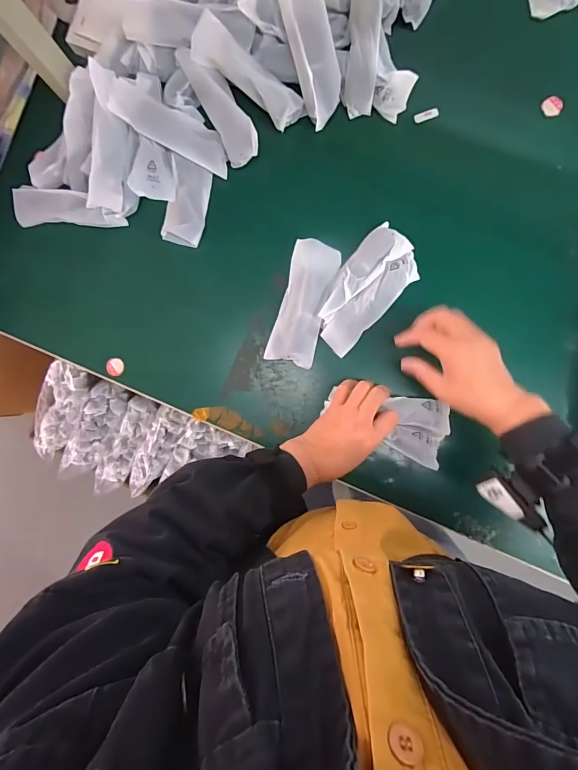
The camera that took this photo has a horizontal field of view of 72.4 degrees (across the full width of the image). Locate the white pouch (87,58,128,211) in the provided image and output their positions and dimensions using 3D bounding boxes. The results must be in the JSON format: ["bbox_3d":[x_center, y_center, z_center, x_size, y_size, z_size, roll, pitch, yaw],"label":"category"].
[{"bbox_3d":[-0.221,-0.299,0.483,0.017,0.043,0.157,21,108,44],"label":"white pouch"}]

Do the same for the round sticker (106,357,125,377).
[{"bbox_3d":[-0.237,-0.025,0.538,0.021,0.010,0.024,27,93,5],"label":"round sticker"}]

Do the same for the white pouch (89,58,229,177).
[{"bbox_3d":[-0.155,-0.328,0.494,0.176,0.031,0.053,27,93,-18],"label":"white pouch"}]

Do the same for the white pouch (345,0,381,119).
[{"bbox_3d":[0.090,-0.410,0.484,0.036,0.025,0.132,3,105,6],"label":"white pouch"}]

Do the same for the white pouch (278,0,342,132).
[{"bbox_3d":[0.030,-0.400,0.476,0.051,0.020,0.149,-13,110,6],"label":"white pouch"}]

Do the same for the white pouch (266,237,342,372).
[{"bbox_3d":[0.019,-0.104,0.502,0.058,0.017,0.155,15,92,5],"label":"white pouch"}]

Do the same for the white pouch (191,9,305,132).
[{"bbox_3d":[-0.050,-0.378,0.484,0.145,0.026,0.044,34,93,-13],"label":"white pouch"}]

